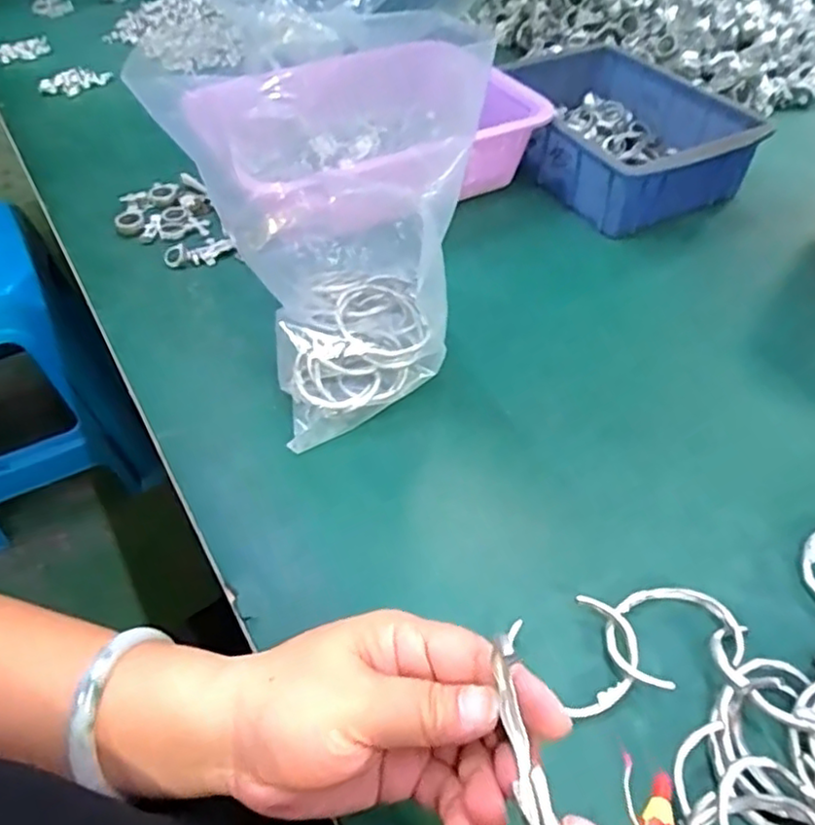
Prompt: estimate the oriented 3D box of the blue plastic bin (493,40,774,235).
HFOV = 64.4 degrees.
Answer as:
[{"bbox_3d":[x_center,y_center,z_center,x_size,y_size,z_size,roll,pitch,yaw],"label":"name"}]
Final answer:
[{"bbox_3d":[0.204,-0.286,0.659,0.176,0.073,0.254,-23,52,-18],"label":"blue plastic bin"}]

